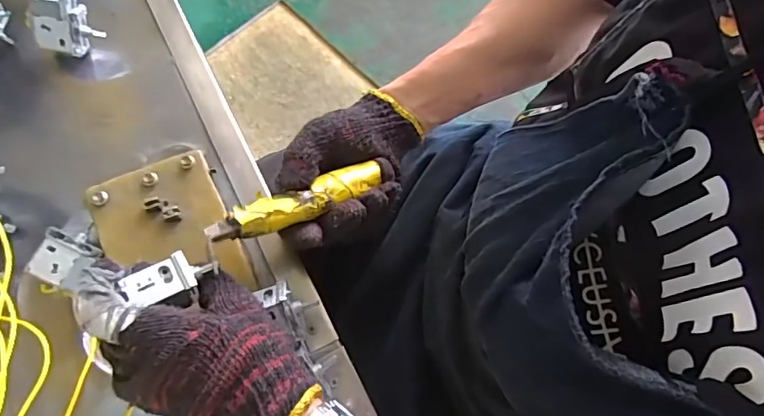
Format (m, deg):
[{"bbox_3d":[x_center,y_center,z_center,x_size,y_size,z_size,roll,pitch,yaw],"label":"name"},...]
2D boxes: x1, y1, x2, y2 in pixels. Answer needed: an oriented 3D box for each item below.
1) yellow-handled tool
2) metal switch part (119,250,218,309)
[{"bbox_3d":[-0.057,-0.005,0.355,0.134,0.013,0.023,-23,73,-29],"label":"yellow-handled tool"},{"bbox_3d":[-0.130,0.043,0.304,0.057,0.015,0.024,-20,72,-33],"label":"metal switch part"}]

